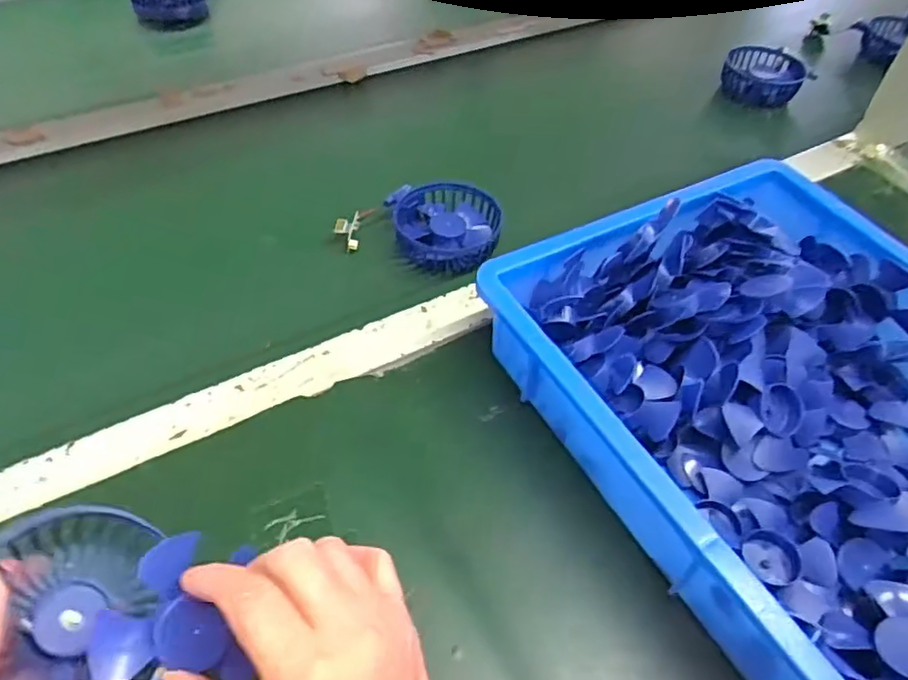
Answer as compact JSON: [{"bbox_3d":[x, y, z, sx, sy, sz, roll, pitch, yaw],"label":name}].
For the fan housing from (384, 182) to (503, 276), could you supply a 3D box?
[{"bbox_3d":[-0.006,-0.096,0.562,0.087,0.026,0.091,2,50,-3],"label":"fan housing"}]

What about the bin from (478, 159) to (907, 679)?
[{"bbox_3d":[0.245,0.076,0.403,0.283,0.092,0.439,-21,55,-21],"label":"bin"}]

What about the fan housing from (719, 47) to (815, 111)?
[{"bbox_3d":[0.361,-0.306,0.775,0.091,0.031,0.092,2,50,-3],"label":"fan housing"}]

